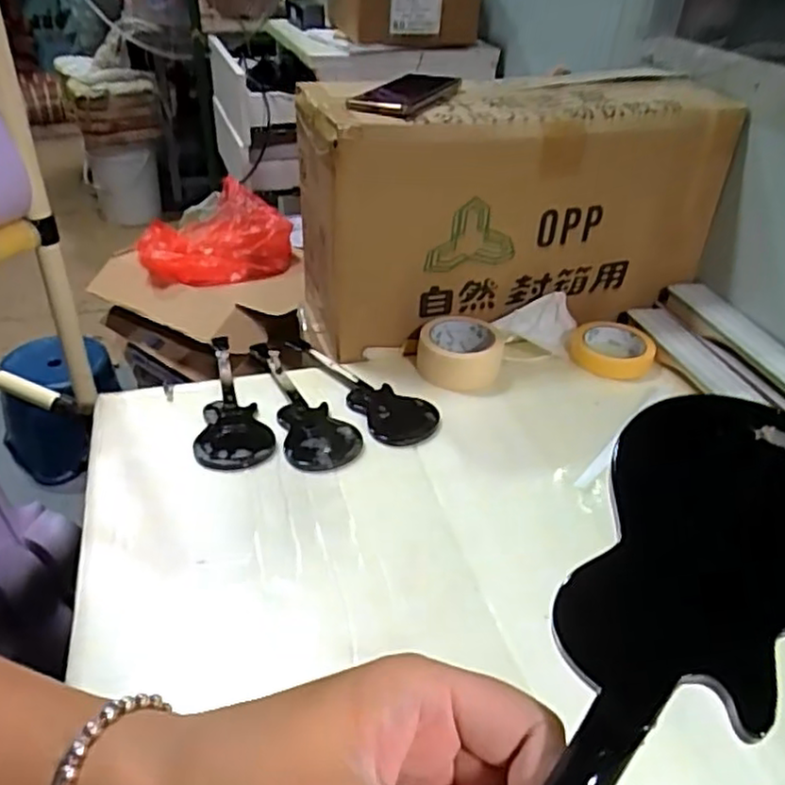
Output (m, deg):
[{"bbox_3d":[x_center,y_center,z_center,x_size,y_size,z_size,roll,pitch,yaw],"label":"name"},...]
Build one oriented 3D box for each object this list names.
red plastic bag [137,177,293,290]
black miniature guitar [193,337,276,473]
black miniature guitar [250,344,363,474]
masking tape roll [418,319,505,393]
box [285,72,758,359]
[{"bbox_3d":[-0.315,-0.284,1.233,0.255,0.095,0.244,0,36,-4],"label":"red plastic bag"},{"bbox_3d":[-0.182,0.007,0.780,0.078,0.023,0.230,-6,37,-12],"label":"black miniature guitar"},{"bbox_3d":[-0.103,0.010,0.776,0.077,0.017,0.236,-12,39,-19],"label":"black miniature guitar"},{"bbox_3d":[0.083,-0.050,0.847,0.105,0.048,0.102,8,36,8],"label":"masking tape roll"},{"bbox_3d":[0.149,-0.238,0.894,0.516,0.280,0.201,-6,37,-12],"label":"box"}]

